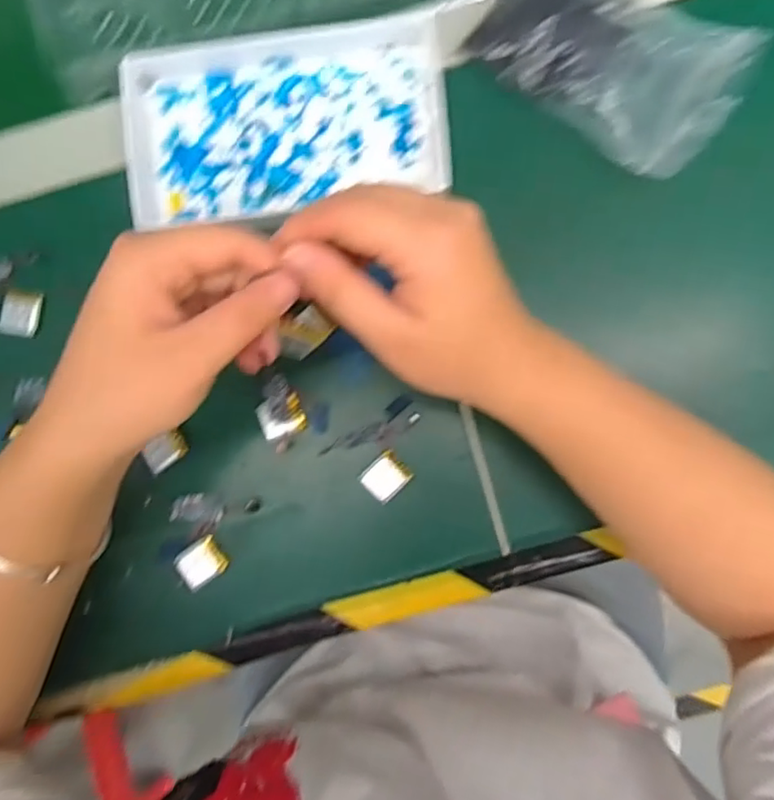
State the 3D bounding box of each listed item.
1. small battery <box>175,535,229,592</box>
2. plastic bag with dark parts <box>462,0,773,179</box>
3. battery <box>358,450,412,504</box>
[{"bbox_3d":[-0.107,0.094,0.360,0.027,0.007,0.023,-36,85,1],"label":"small battery"},{"bbox_3d":[0.125,-0.191,0.346,0.138,0.027,0.094,34,91,6],"label":"plastic bag with dark parts"},{"bbox_3d":[0.000,0.044,0.358,0.022,0.012,0.025,44,92,6],"label":"battery"}]

